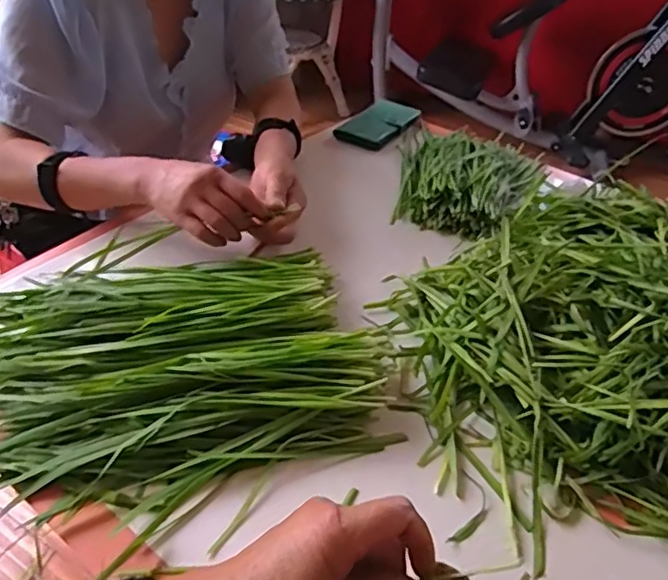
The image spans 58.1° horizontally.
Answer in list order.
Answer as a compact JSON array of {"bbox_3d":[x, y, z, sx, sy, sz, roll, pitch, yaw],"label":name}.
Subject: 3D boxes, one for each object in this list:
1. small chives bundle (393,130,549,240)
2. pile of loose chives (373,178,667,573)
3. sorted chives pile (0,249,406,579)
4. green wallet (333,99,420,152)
[{"bbox_3d":[0.177,-0.163,0.816,0.169,0.049,0.270,12,39,9],"label":"small chives bundle"},{"bbox_3d":[0.284,0.056,0.503,0.429,0.123,0.304,5,39,0],"label":"pile of loose chives"},{"bbox_3d":[-0.146,0.058,0.514,0.339,0.046,0.275,-14,42,-22],"label":"sorted chives pile"},{"bbox_3d":[0.074,-0.264,0.947,0.075,0.021,0.172,22,42,20],"label":"green wallet"}]

